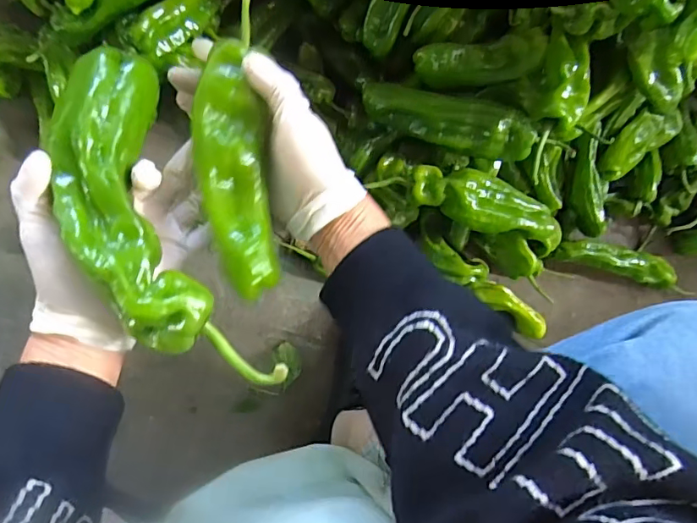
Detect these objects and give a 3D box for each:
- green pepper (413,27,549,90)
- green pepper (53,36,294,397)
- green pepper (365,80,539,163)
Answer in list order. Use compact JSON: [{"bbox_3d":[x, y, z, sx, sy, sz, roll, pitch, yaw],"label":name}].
[{"bbox_3d":[0.137,-0.210,0.535,0.129,0.043,0.051,-10,90,-8],"label":"green pepper"},{"bbox_3d":[-0.126,-0.021,0.318,0.084,0.038,0.231,-21,86,-7],"label":"green pepper"},{"bbox_3d":[0.106,-0.153,0.551,0.184,0.060,0.051,16,87,-7],"label":"green pepper"}]

